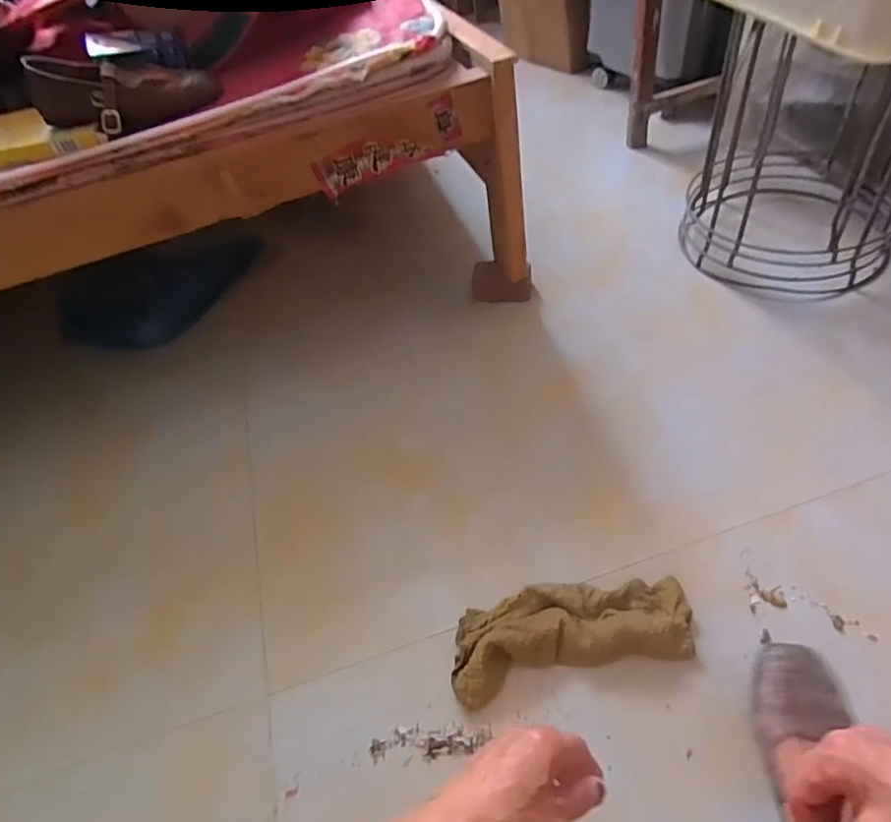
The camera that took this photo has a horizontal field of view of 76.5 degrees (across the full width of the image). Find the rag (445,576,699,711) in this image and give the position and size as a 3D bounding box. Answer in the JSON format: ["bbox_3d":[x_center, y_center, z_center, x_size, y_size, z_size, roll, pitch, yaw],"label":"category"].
[{"bbox_3d":[0.141,0.247,0.647,0.269,0.038,0.106,-10,49,-4],"label":"rag"}]

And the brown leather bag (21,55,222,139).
[{"bbox_3d":[-0.453,-0.456,0.801,0.247,0.072,0.088,-18,50,-10],"label":"brown leather bag"}]

